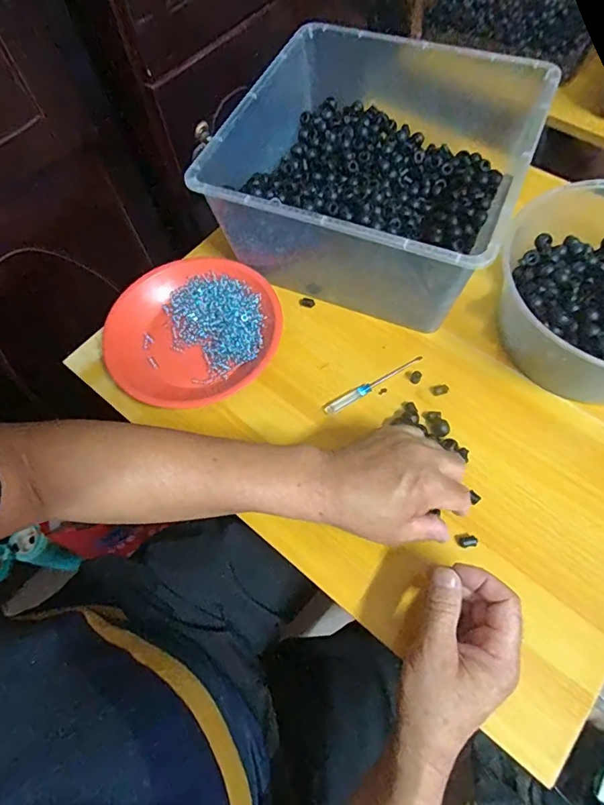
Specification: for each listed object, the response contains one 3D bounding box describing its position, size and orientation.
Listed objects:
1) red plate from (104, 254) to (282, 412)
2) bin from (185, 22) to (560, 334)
[{"bbox_3d":[-0.123,-0.079,0.531,0.196,0.027,0.187,-1,64,3],"label":"red plate"},{"bbox_3d":[0.090,-0.274,0.542,0.299,0.140,0.347,21,67,13],"label":"bin"}]

